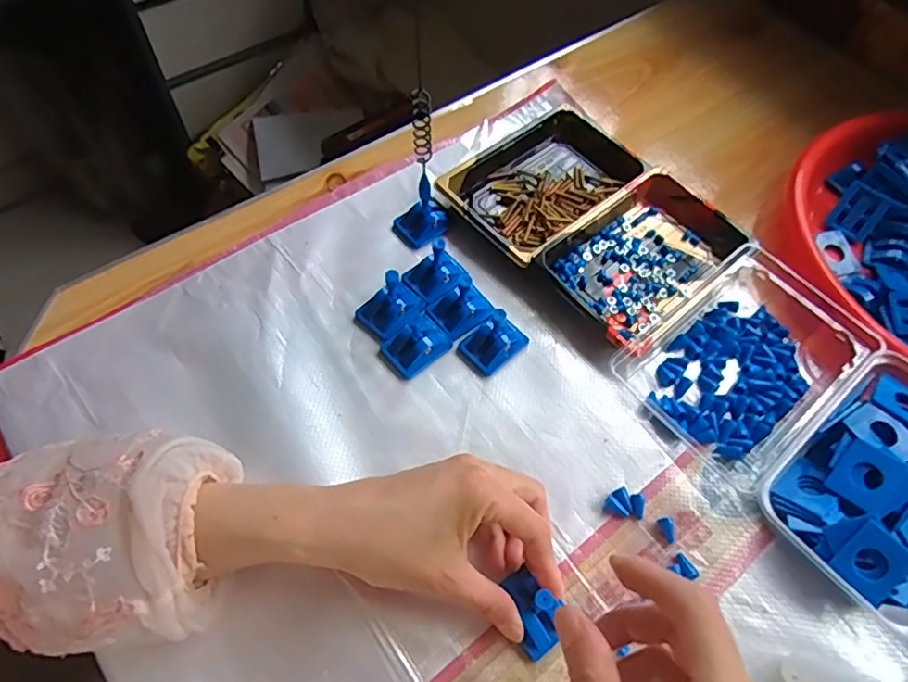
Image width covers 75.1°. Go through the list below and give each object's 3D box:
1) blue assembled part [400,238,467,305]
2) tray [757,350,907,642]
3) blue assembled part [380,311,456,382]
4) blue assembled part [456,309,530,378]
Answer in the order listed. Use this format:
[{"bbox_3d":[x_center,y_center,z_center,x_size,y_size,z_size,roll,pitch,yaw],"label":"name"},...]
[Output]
[{"bbox_3d":[-0.014,-0.052,0.444,0.038,0.021,0.034,-29,65,-19],"label":"blue assembled part"},{"bbox_3d":[0.276,0.089,0.377,0.165,0.034,0.106,-37,68,-22],"label":"tray"},{"bbox_3d":[-0.026,0.000,0.421,0.044,0.022,0.033,-37,68,-22],"label":"blue assembled part"},{"bbox_3d":[0.029,-0.006,0.415,0.041,0.041,0.033,-37,68,-22],"label":"blue assembled part"}]

